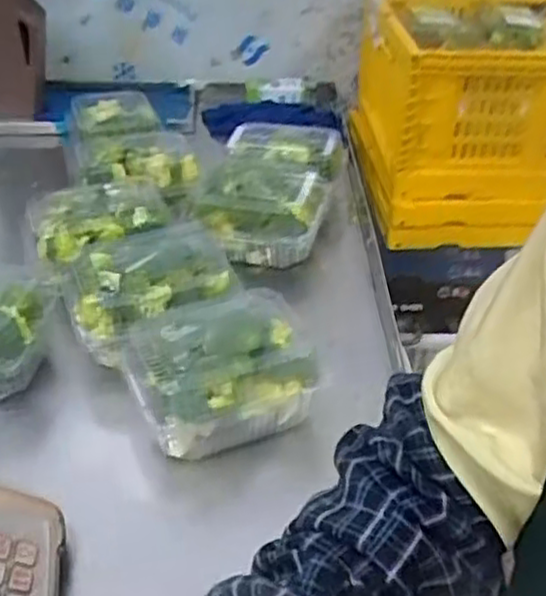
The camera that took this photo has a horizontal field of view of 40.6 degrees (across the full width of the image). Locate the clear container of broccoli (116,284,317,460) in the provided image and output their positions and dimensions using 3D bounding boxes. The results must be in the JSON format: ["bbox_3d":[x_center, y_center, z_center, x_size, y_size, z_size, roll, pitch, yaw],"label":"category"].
[{"bbox_3d":[-0.053,0.069,0.699,0.157,0.086,0.149,-13,37,-19],"label":"clear container of broccoli"}]

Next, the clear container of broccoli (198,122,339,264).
[{"bbox_3d":[-0.002,-0.147,0.994,0.161,0.082,0.256,8,36,10],"label":"clear container of broccoli"}]

